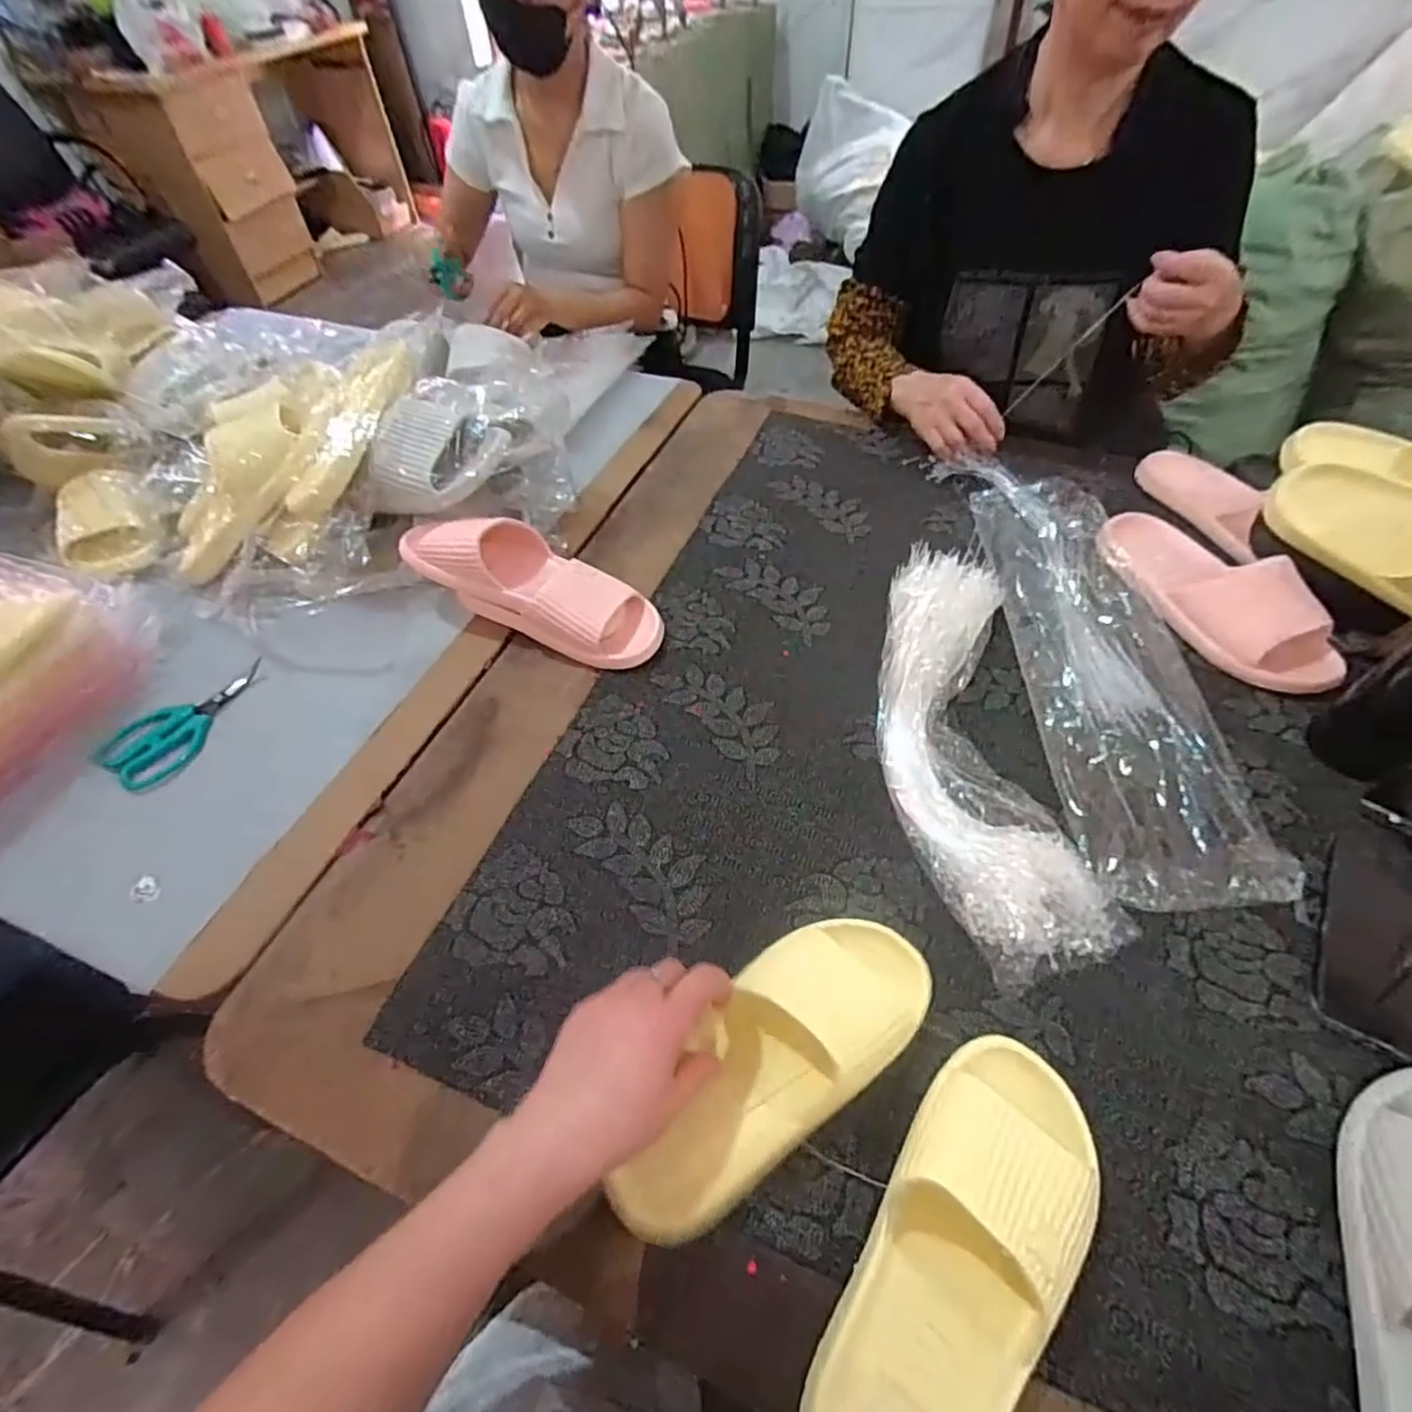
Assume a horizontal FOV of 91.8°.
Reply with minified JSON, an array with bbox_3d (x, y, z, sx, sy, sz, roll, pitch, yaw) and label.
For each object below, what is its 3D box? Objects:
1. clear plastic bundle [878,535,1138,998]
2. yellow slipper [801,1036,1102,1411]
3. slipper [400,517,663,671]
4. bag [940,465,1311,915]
[{"bbox_3d":[0.226,0.013,0.596,0.152,0.050,0.427,-2,52,1],"label":"clear plastic bundle"},{"bbox_3d":[0.140,0.300,0.370,0.099,0.060,0.235,32,60,24],"label":"yellow slipper"},{"bbox_3d":[-0.167,-0.133,0.691,0.267,0.091,0.121,26,57,20],"label":"slipper"},{"bbox_3d":[0.377,-0.077,0.662,0.156,0.042,0.538,-1,52,1],"label":"bag"}]

